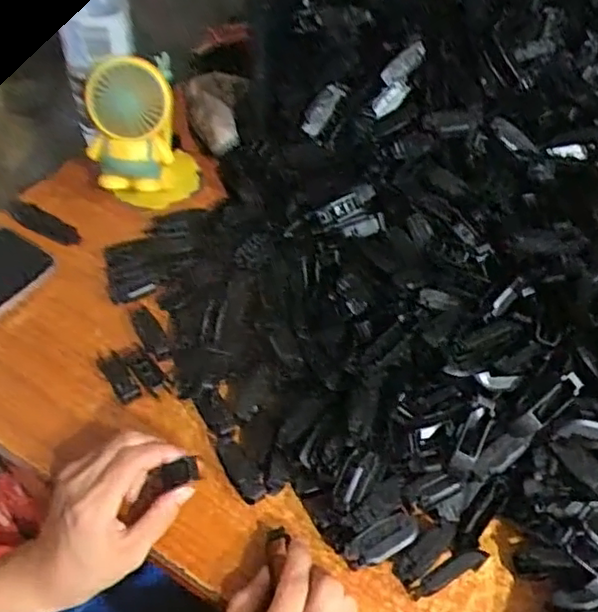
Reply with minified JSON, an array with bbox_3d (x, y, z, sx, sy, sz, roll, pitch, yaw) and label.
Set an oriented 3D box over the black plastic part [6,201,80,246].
[{"bbox_3d":[-0.237,-0.077,0.589,0.079,0.013,0.021,26,54,16],"label":"black plastic part"}]

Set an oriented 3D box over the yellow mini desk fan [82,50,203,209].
[{"bbox_3d":[-0.138,-0.148,0.564,0.085,0.150,0.083,-5,52,-7],"label":"yellow mini desk fan"}]

